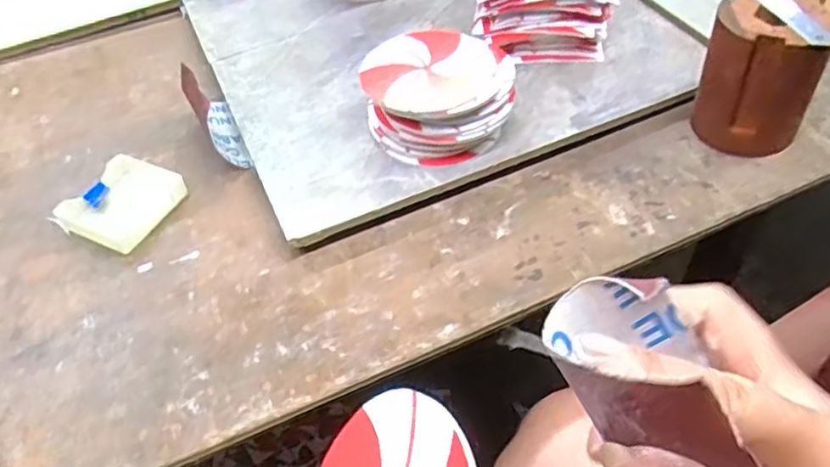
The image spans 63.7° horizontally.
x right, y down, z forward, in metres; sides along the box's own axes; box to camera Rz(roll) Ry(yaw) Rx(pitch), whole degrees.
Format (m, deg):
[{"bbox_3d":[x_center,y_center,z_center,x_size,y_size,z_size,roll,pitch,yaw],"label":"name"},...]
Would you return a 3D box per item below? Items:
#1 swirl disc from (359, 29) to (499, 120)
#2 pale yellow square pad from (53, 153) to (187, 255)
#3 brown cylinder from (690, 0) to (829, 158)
[{"bbox_3d":[0.013,-0.121,0.502,0.100,0.009,0.095,-3,49,3],"label":"swirl disc"},{"bbox_3d":[-0.232,-0.025,0.535,0.075,0.014,0.081,23,56,22],"label":"pale yellow square pad"},{"bbox_3d":[0.257,-0.122,0.499,0.077,0.098,0.076,21,56,22],"label":"brown cylinder"}]

